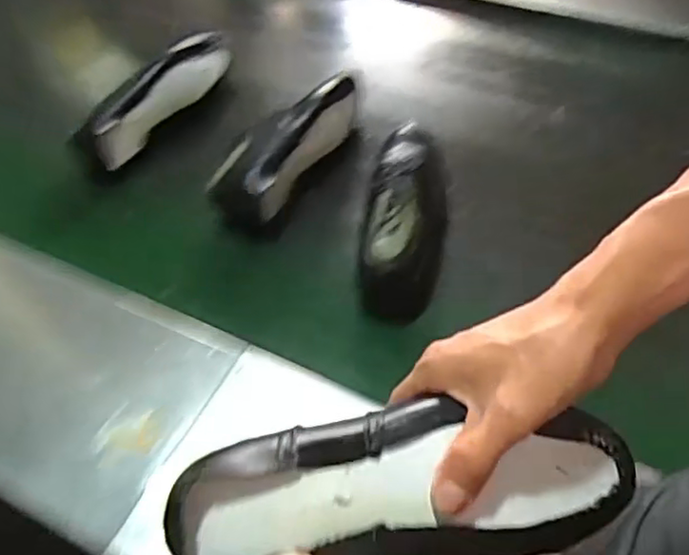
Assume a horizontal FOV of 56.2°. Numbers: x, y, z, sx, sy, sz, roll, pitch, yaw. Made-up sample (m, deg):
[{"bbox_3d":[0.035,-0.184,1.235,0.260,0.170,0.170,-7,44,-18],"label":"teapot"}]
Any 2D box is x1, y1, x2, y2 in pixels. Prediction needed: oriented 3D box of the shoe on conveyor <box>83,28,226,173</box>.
[{"bbox_3d":[-0.254,-0.256,0.917,0.074,0.084,0.260,23,57,22],"label":"shoe on conveyor"}]

